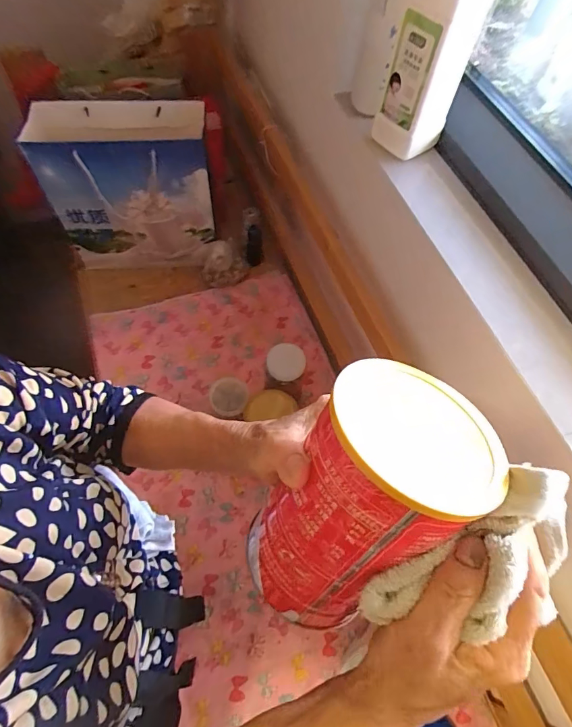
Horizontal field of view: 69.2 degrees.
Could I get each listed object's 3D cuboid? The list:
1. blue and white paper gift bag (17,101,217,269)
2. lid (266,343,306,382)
[{"bbox_3d":[-0.340,-0.380,0.922,0.342,0.307,0.146,-3,62,-5],"label":"blue and white paper gift bag"},{"bbox_3d":[0.000,-0.002,0.752,0.068,0.005,0.067,0,94,5],"label":"lid"}]

